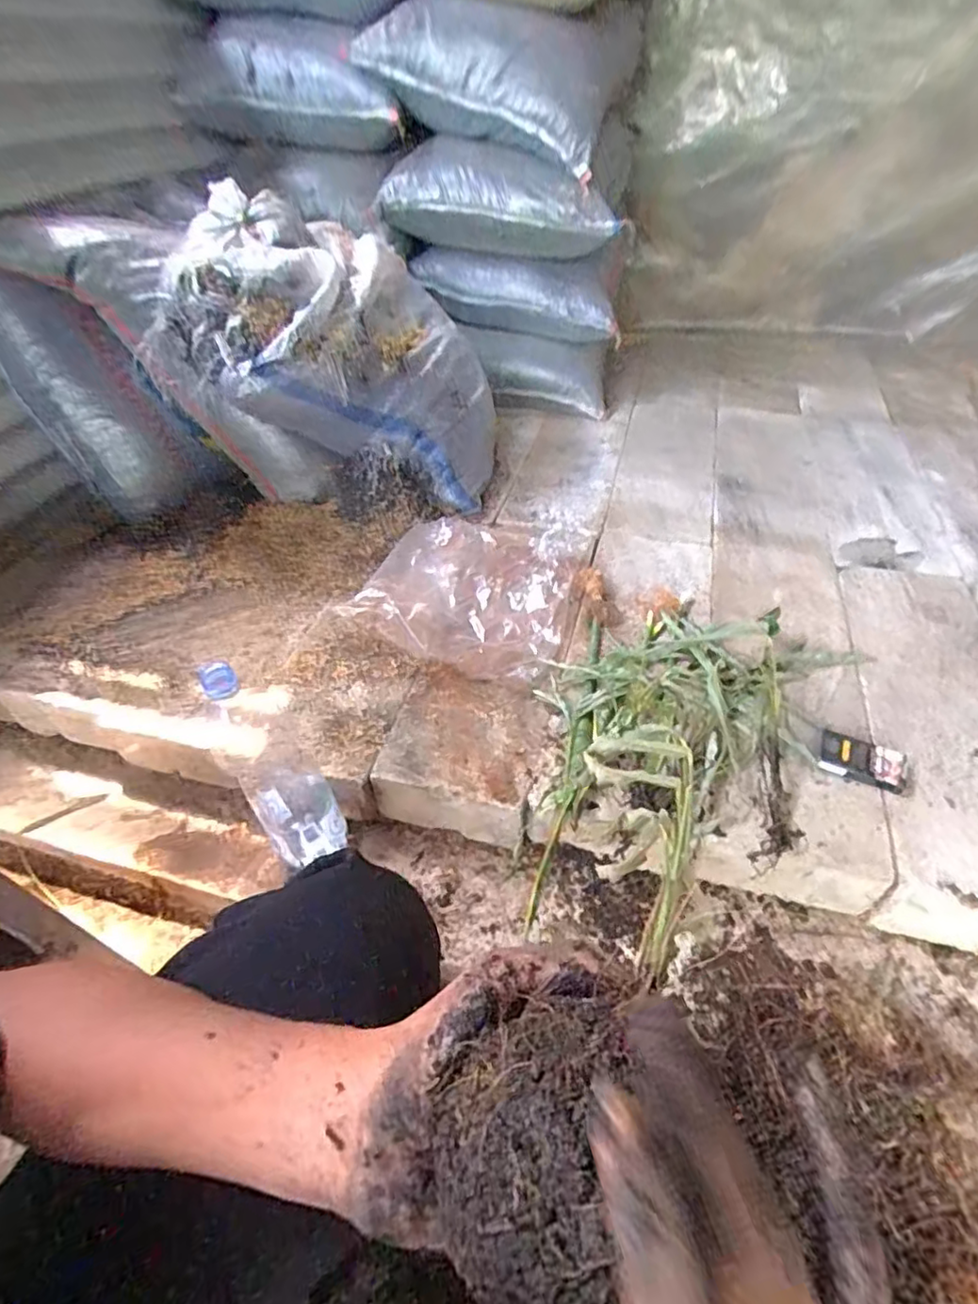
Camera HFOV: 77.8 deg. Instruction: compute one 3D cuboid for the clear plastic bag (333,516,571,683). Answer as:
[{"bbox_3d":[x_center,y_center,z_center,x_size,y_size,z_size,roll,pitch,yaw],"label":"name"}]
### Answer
[{"bbox_3d":[-0.019,-0.123,0.991,0.321,0.067,0.368,16,48,17],"label":"clear plastic bag"}]

